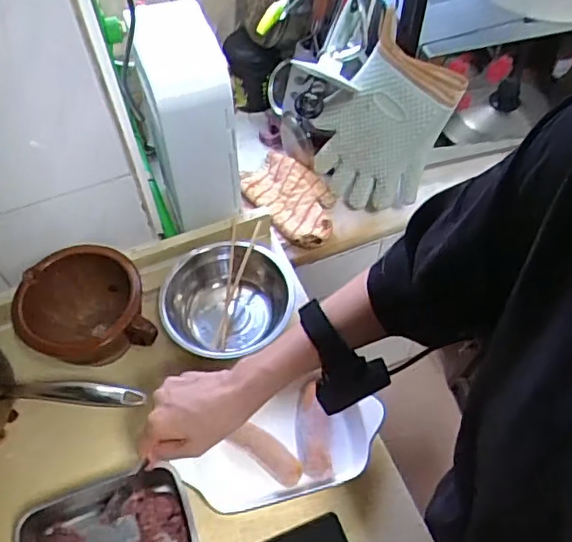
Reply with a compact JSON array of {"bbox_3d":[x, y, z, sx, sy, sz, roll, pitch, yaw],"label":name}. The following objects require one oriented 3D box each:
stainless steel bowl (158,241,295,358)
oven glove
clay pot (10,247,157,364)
[{"bbox_3d":[-0.080,0.051,0.799,0.163,0.086,0.167,-6,57,-3],"label":"stainless steel bowl"},{"bbox_3d":[0.144,-0.221,0.884,0.177,0.306,0.055,30,52,12],"label":"oven glove"},{"bbox_3d":[-0.257,0.055,0.750,0.151,0.100,0.142,0,56,1],"label":"clay pot"}]

